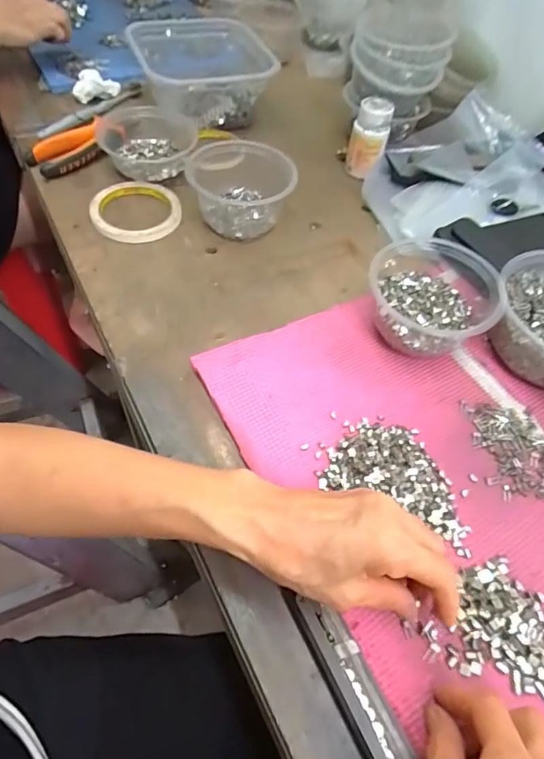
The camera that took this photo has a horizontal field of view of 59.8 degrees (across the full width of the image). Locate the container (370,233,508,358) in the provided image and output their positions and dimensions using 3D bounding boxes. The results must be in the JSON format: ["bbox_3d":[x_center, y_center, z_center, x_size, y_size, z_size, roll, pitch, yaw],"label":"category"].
[{"bbox_3d":[0.142,-0.071,0.436,0.113,0.069,0.097,21,56,9],"label":"container"}]

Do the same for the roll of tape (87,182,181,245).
[{"bbox_3d":[-0.153,-0.191,0.532,0.095,0.014,0.096,1,57,-1],"label":"roll of tape"}]

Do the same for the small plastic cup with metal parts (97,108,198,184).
[{"bbox_3d":[-0.152,-0.283,0.569,0.118,0.041,0.103,0,56,-6],"label":"small plastic cup with metal parts"}]

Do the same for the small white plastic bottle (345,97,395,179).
[{"bbox_3d":[0.121,-0.301,0.591,0.040,0.087,0.039,-25,54,-26],"label":"small white plastic bottle"}]

